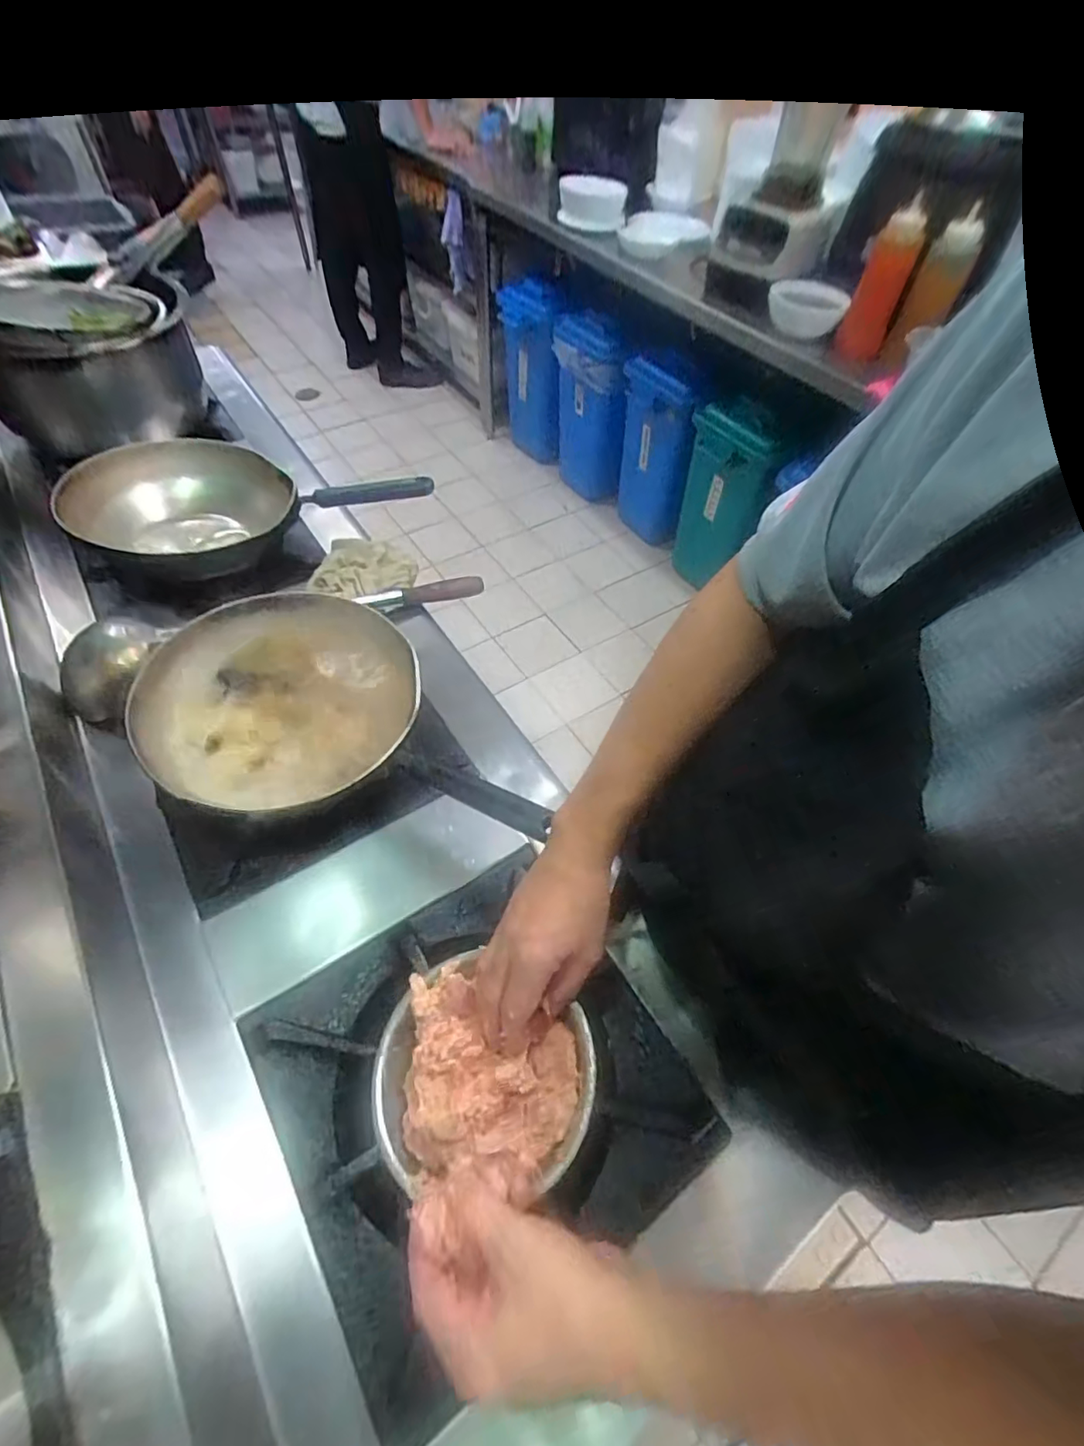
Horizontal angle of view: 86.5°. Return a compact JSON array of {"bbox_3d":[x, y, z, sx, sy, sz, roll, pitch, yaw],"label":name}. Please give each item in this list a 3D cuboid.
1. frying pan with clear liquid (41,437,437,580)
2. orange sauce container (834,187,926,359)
[{"bbox_3d":[-0.399,-0.323,0.817,0.418,0.122,0.215,-18,57,-16],"label":"frying pan with clear liquid"},{"bbox_3d":[0.641,-0.823,1.089,0.078,0.228,0.091,28,57,16],"label":"orange sauce container"}]

